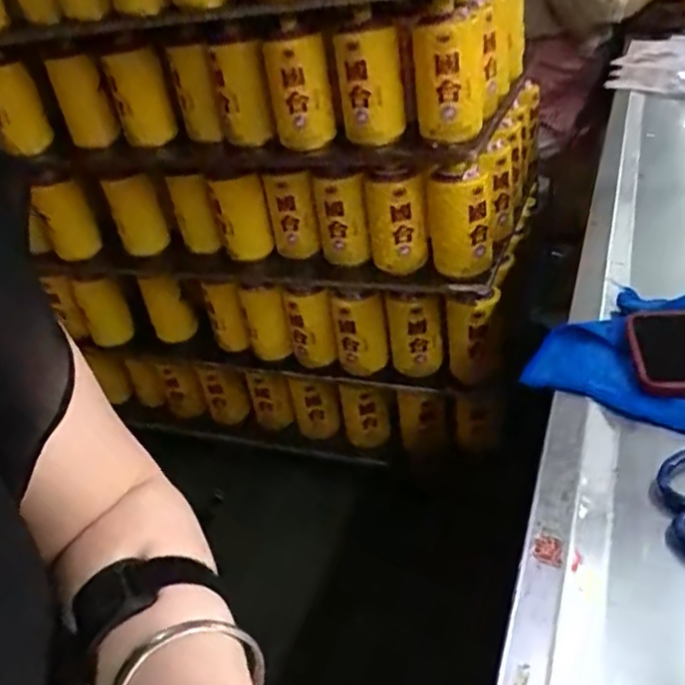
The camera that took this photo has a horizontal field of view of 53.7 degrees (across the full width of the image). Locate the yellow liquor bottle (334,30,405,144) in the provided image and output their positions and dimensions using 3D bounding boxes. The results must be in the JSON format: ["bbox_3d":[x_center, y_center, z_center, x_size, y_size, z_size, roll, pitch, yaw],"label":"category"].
[{"bbox_3d":[0.038,-0.347,0.925,0.086,0.142,0.095,-7,33,2],"label":"yellow liquor bottle"}]

